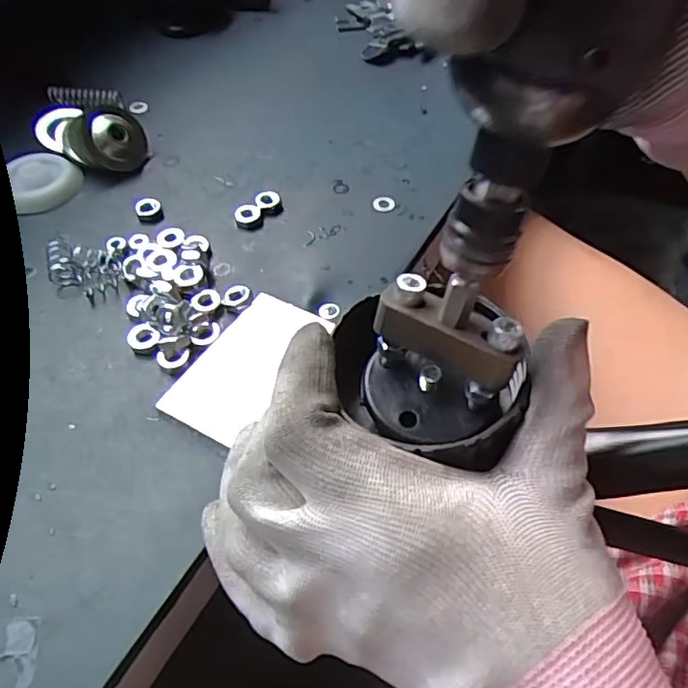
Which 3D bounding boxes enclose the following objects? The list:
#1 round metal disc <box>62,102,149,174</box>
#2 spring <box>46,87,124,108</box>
[{"bbox_3d":[-0.144,-0.124,0.352,0.045,0.029,0.045,-1,52,1],"label":"round metal disc"},{"bbox_3d":[-0.174,-0.162,0.391,0.052,0.013,0.009,8,52,8],"label":"spring"}]

